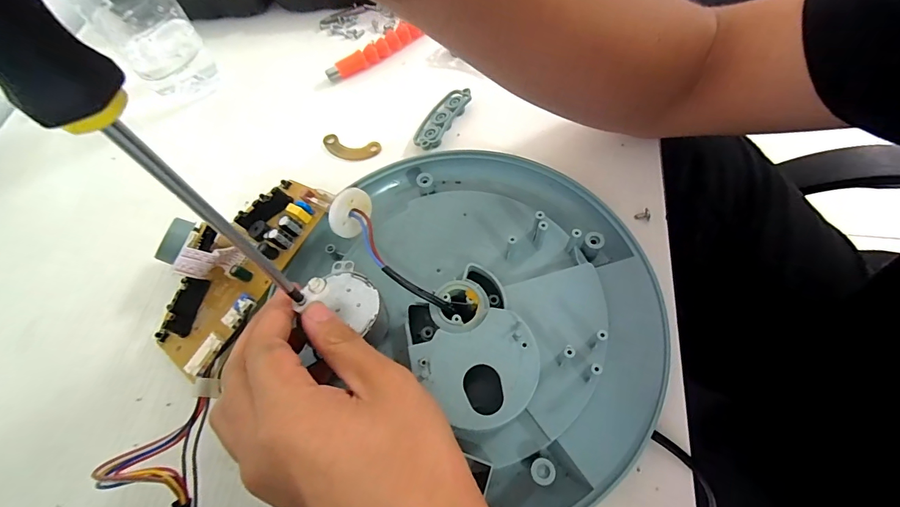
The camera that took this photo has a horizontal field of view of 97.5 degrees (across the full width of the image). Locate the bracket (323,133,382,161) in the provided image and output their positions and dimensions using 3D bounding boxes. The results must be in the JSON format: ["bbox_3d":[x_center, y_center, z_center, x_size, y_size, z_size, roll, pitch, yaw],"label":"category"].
[{"bbox_3d":[-0.085,-0.089,0.336,0.050,0.005,0.021,14,73,8],"label":"bracket"}]

